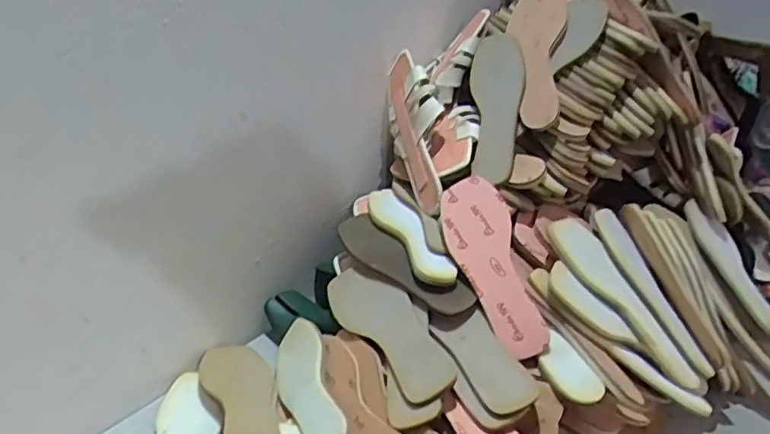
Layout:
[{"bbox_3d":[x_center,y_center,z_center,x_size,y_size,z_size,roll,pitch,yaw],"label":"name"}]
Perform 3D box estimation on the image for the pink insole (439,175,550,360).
[{"bbox_3d":[0.125,0.057,0.728,0.084,0.022,0.229,-13,66,3],"label":"pink insole"}]

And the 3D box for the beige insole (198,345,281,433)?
[{"bbox_3d":[-0.167,0.214,0.724,0.082,0.018,0.226,-2,21,-26],"label":"beige insole"}]

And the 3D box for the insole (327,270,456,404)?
[{"bbox_3d":[0.003,0.128,0.710,0.074,0.022,0.233,-45,42,-8],"label":"insole"}]

